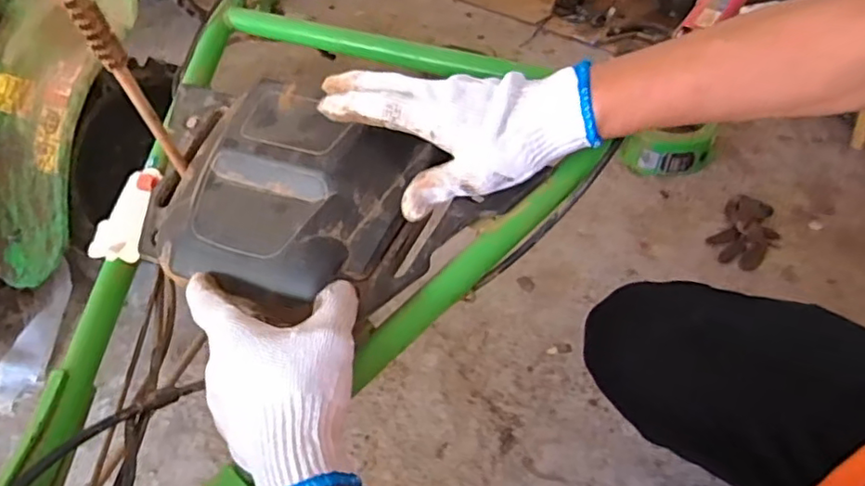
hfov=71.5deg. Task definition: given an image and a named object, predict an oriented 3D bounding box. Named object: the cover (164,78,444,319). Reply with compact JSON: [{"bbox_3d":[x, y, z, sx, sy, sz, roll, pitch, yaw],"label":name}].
[{"bbox_3d":[-0.123,-0.040,0.474,0.216,0.065,0.183,13,71,19],"label":"cover"}]

